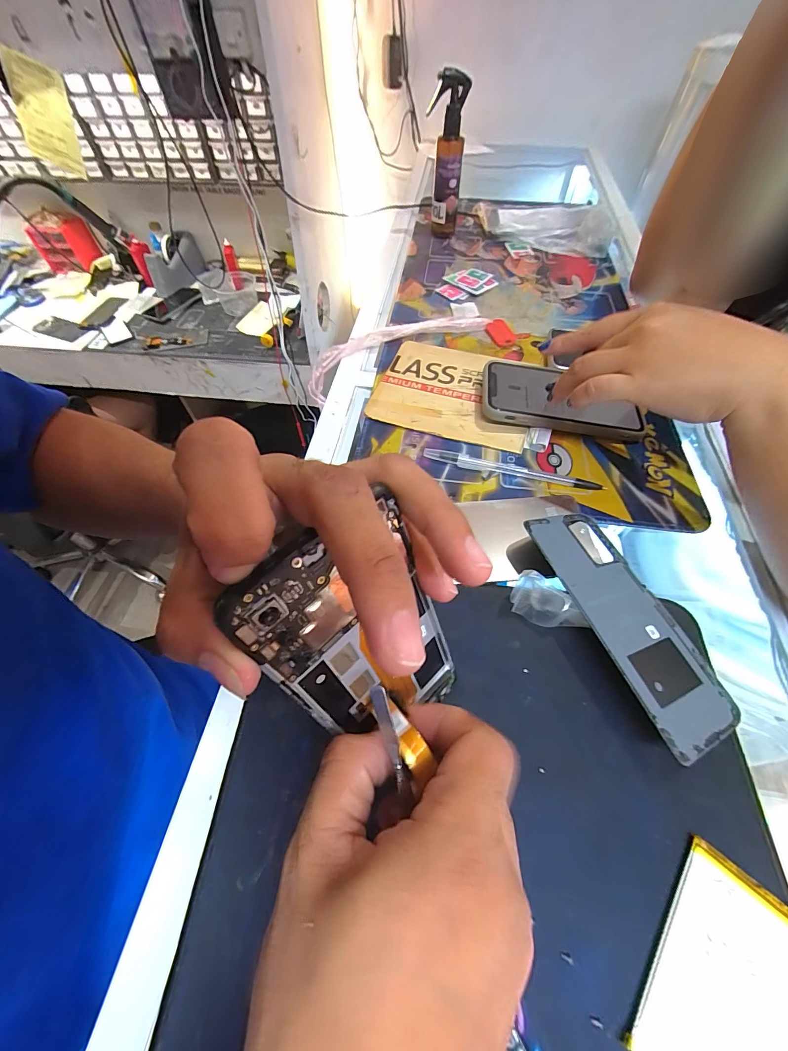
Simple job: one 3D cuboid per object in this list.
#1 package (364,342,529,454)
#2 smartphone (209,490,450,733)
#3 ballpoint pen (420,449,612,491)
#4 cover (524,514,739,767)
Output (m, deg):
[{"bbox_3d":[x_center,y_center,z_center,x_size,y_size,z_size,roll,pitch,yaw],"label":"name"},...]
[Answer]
[{"bbox_3d":[0.062,-0.140,0.386,0.152,0.004,0.134,15,59,11],"label":"package"},{"bbox_3d":[-0.009,0.056,0.168,0.008,0.154,0.070,28,60,38],"label":"smartphone"},{"bbox_3d":[0.105,-0.047,0.323,0.144,0.004,0.011,13,87,8],"label":"ballpoint pen"},{"bbox_3d":[0.152,0.057,0.247,0.072,0.004,0.158,-6,56,-26],"label":"cover"}]

